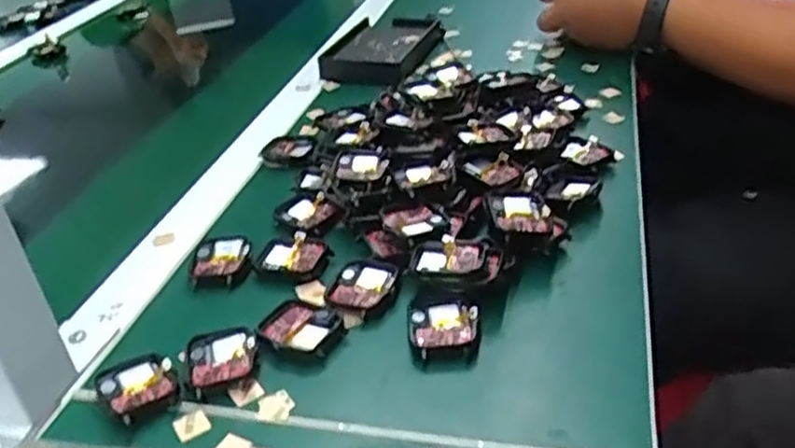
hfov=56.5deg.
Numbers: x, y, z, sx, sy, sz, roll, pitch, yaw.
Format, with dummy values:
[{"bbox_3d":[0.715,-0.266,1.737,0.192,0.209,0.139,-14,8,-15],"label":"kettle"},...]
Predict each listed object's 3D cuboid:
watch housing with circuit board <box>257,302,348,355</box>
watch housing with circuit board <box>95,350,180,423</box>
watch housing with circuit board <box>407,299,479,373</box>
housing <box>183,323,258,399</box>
[{"bbox_3d":[-0.057,0.060,0.423,0.046,0.010,0.036,11,36,25],"label":"watch housing with circuit board"},{"bbox_3d":[-0.138,0.087,0.394,0.035,0.011,0.047,-26,38,-28],"label":"watch housing with circuit board"},{"bbox_3d":[0.025,0.060,0.408,0.038,0.011,0.047,-4,33,2],"label":"watch housing with circuit board"},{"bbox_3d":[-0.096,0.073,0.407,0.039,0.011,0.043,-17,34,-17],"label":"housing"}]

